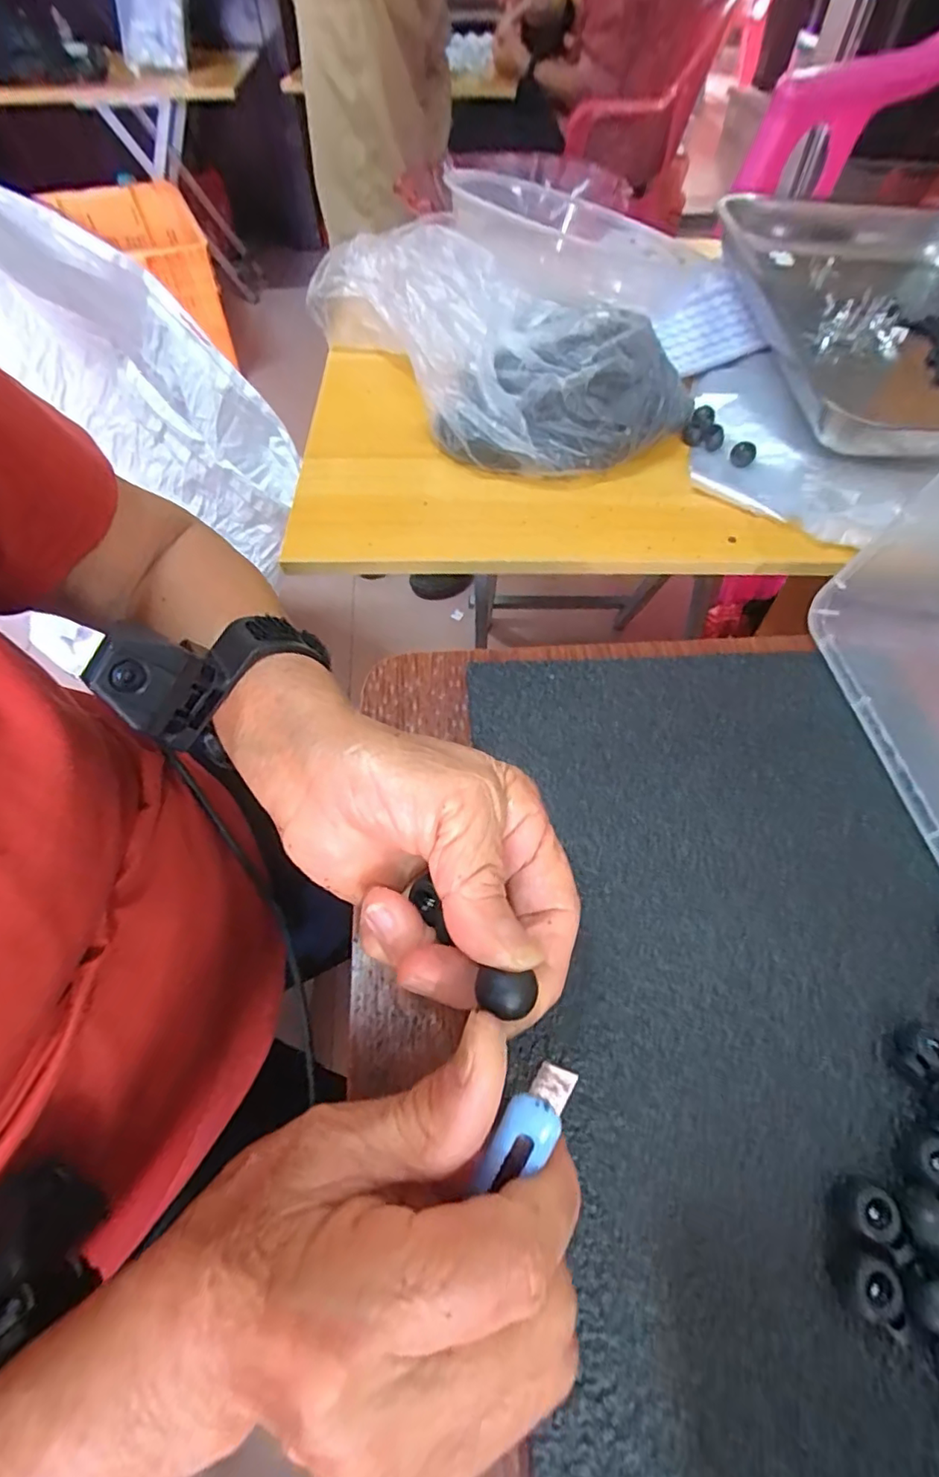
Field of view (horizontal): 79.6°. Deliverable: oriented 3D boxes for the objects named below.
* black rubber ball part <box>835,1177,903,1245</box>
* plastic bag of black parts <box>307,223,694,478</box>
[{"bbox_3d":[0.133,0.158,0.189,0.014,0.015,0.015,-1,58,1],"label":"black rubber ball part"},{"bbox_3d":[0.043,-0.281,0.410,0.238,0.119,0.131,13,59,10],"label":"plastic bag of black parts"}]

